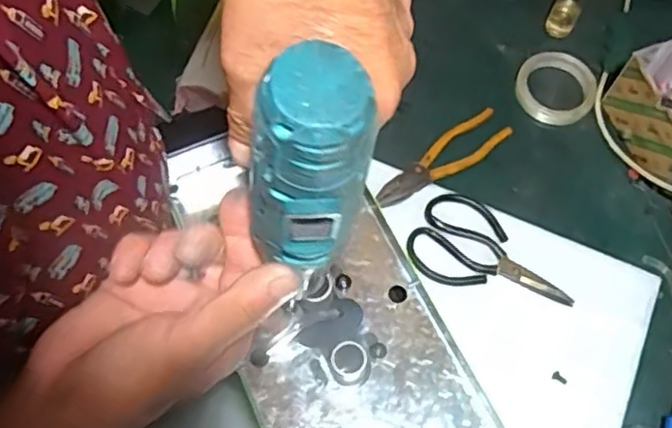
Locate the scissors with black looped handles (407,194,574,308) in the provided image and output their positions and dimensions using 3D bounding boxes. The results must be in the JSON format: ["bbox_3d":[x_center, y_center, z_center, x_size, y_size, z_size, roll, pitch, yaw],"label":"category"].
[{"bbox_3d":[0.177,0.046,0.725,0.185,0.005,0.105,21,68,7],"label":"scissors with black looped handles"}]

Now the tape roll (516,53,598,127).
[{"bbox_3d":[0.282,-0.163,0.821,0.101,0.015,0.101,1,67,-1],"label":"tape roll"}]

